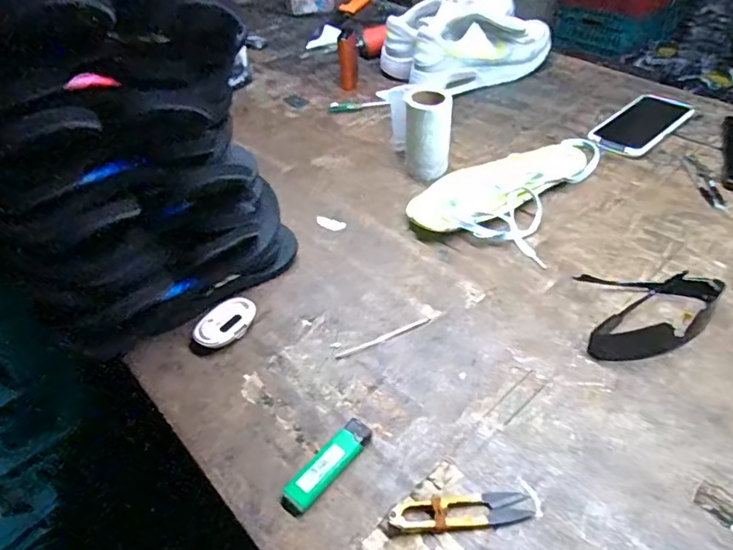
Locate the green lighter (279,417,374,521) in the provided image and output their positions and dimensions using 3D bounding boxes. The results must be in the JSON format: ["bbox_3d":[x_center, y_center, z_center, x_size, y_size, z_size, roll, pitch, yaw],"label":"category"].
[{"bbox_3d":[-0.030,0.147,0.425,0.026,0.014,0.087,26,52,29],"label":"green lighter"}]

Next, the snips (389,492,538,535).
[{"bbox_3d":[0.068,0.171,0.392,0.100,0.012,0.023,-7,44,-1],"label":"snips"}]

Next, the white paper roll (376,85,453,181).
[{"bbox_3d":[0.066,-0.188,0.702,0.053,0.101,0.089,-28,48,-22],"label":"white paper roll"}]

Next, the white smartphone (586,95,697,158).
[{"bbox_3d":[0.382,-0.211,0.752,0.170,0.009,0.079,-32,50,-25],"label":"white smartphone"}]

